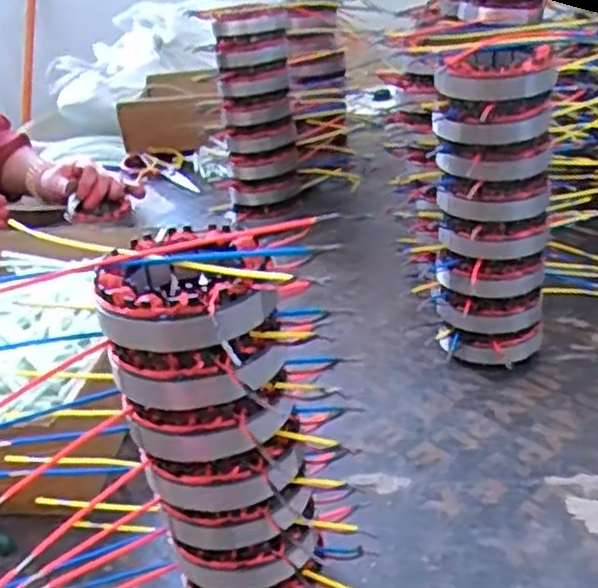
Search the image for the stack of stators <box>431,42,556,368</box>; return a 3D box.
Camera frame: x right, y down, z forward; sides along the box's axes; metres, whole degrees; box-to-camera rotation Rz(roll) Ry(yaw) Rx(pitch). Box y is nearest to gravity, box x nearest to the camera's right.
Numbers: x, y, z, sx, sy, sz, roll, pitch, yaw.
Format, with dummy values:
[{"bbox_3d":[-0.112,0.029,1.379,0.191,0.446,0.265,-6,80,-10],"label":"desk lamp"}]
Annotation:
[{"bbox_3d":[0.154,-0.060,0.614,0.089,0.254,0.085,-2,29,12],"label":"stack of stators"}]

